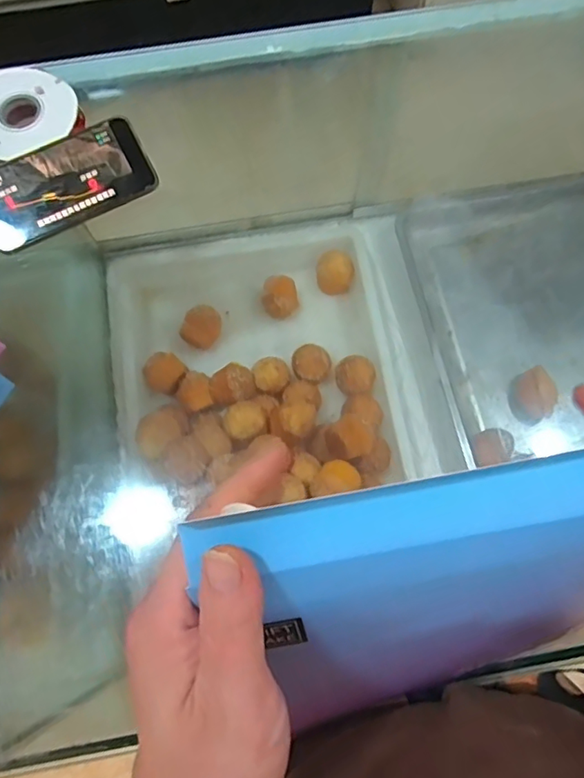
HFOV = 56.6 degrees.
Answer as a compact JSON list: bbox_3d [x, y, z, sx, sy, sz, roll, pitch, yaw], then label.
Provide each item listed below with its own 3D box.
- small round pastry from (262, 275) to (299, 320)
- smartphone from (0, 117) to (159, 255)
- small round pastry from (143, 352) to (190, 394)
[{"bbox_3d":[-0.018,-0.138,0.833,0.053,0.049,0.057,0,73,0],"label":"small round pastry"},{"bbox_3d":[-0.214,-0.193,0.510,0.159,0.008,0.077,-27,94,-7],"label":"smartphone"},{"bbox_3d":[-0.185,-0.022,0.800,0.061,0.038,0.055,34,76,10],"label":"small round pastry"}]

